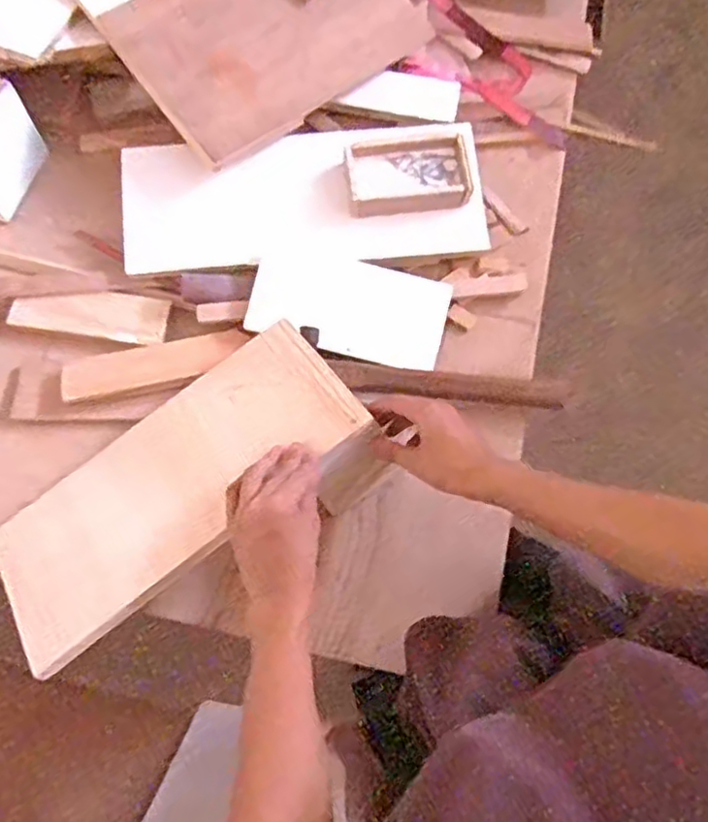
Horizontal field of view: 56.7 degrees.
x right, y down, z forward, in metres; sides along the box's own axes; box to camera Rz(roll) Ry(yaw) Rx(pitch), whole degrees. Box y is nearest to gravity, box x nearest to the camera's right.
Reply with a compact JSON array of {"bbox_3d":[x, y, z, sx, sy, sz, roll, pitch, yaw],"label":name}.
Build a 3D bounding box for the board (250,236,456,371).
[{"bbox_3d":[-0.005,-0.126,0.779,0.229,0.021,0.112,14,86,-5],"label":"board"}]

